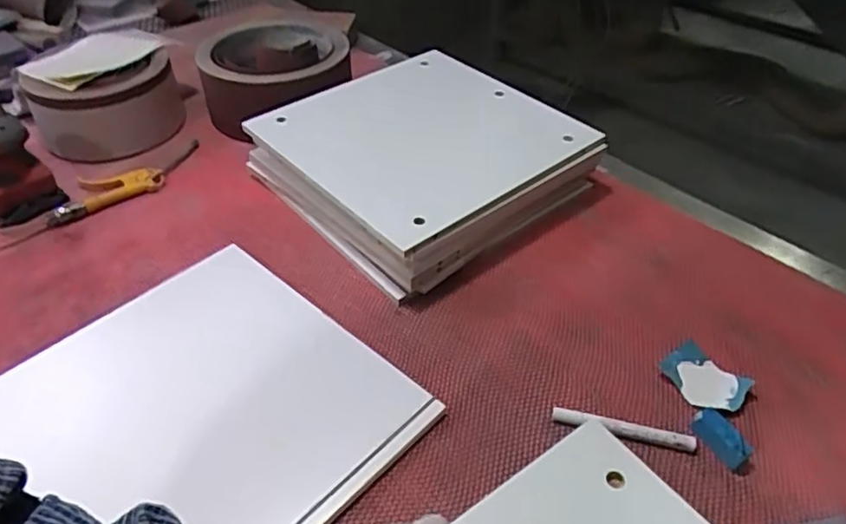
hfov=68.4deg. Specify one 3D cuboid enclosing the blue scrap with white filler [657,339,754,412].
[{"bbox_3d":[0.324,0.135,0.723,0.059,0.029,0.091,-28,50,-27],"label":"blue scrap with white filler"}]

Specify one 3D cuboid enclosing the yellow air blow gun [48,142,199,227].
[{"bbox_3d":[-0.462,-0.126,0.985,0.265,0.029,0.089,-31,48,-33],"label":"yellow air blow gun"}]

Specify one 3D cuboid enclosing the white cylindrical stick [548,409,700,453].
[{"bbox_3d":[0.210,0.174,0.656,0.143,0.009,0.012,12,44,12],"label":"white cylindrical stick"}]

